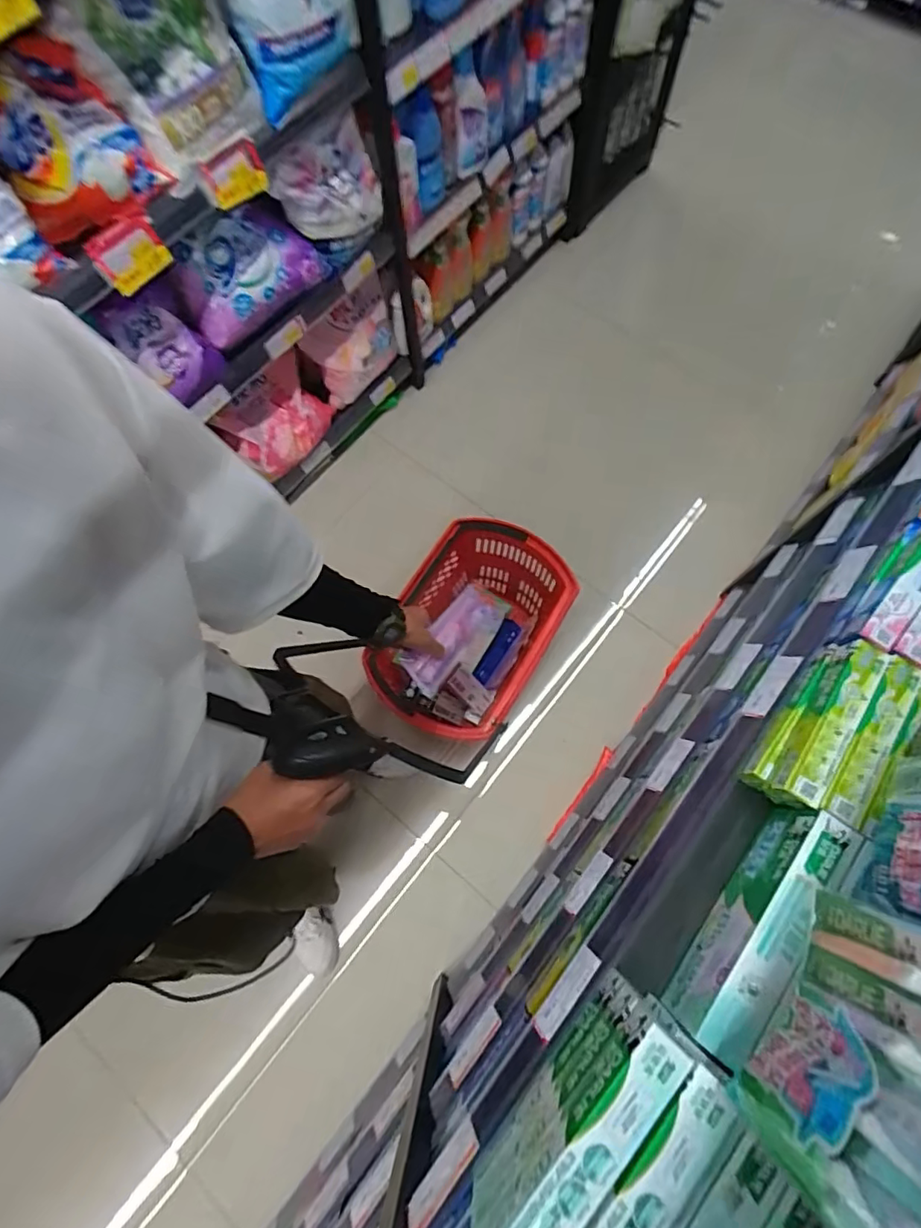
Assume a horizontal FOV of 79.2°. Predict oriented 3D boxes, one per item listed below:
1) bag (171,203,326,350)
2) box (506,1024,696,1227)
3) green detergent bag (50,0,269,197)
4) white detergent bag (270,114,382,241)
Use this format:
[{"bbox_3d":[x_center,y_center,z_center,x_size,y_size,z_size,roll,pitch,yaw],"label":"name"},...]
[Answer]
[{"bbox_3d":[-0.445,-0.692,1.103,0.287,0.208,0.090,-45,32,-9],"label":"bag"},{"bbox_3d":[0.093,0.418,0.422,0.043,0.029,0.219,42,78,14],"label":"box"},{"bbox_3d":[-0.419,-0.804,0.800,0.134,0.212,0.228,35,76,13],"label":"green detergent bag"},{"bbox_3d":[-0.267,-0.830,1.104,0.074,0.163,0.241,20,64,38],"label":"white detergent bag"}]

